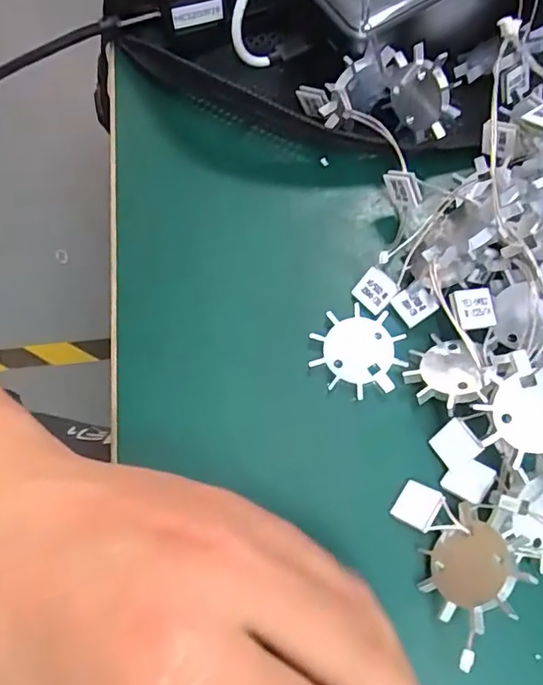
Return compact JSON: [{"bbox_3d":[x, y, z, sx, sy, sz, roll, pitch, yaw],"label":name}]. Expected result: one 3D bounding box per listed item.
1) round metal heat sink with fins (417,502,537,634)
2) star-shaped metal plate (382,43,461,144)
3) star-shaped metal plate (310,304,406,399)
[{"bbox_3d":[0.068,0.079,0.188,0.034,0.004,0.035,-32,39,30],"label":"round metal heat sink with fins"},{"bbox_3d":[0.068,-0.112,0.247,0.034,0.038,0.006,36,57,24],"label":"star-shaped metal plate"},{"bbox_3d":[0.037,0.003,0.231,0.036,0.004,0.037,19,71,8],"label":"star-shaped metal plate"}]

